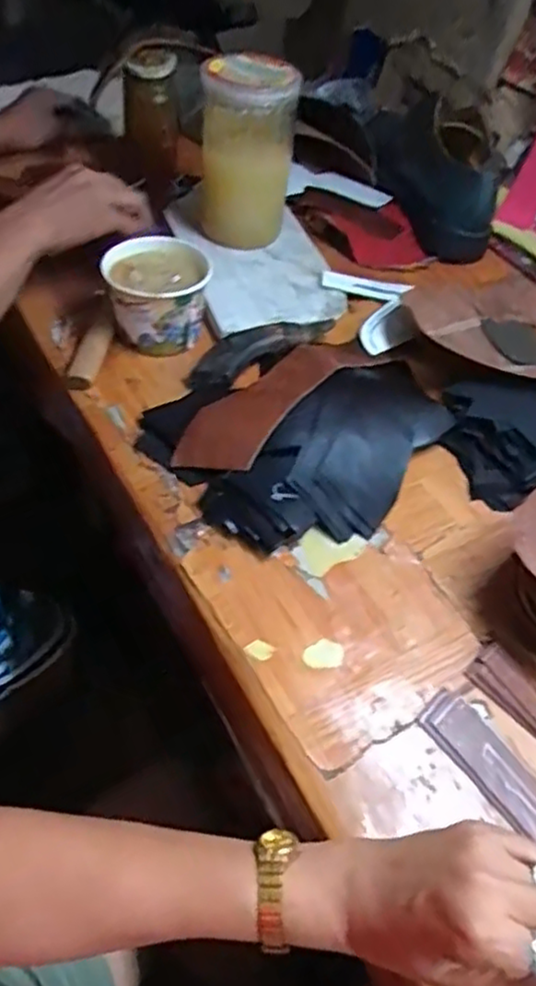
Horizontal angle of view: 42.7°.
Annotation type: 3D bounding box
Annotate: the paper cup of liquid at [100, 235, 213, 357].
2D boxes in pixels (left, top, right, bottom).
[{"bbox_3d":[-0.104,-0.188,0.648,0.095,0.072,0.096,-3,50,-9],"label":"paper cup of liquid"}]

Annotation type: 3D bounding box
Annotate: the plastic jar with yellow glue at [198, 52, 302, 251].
[{"bbox_3d":[-0.023,-0.359,0.731,0.096,0.162,0.099,7,49,0],"label":"plastic jar with yellow glue"}]

